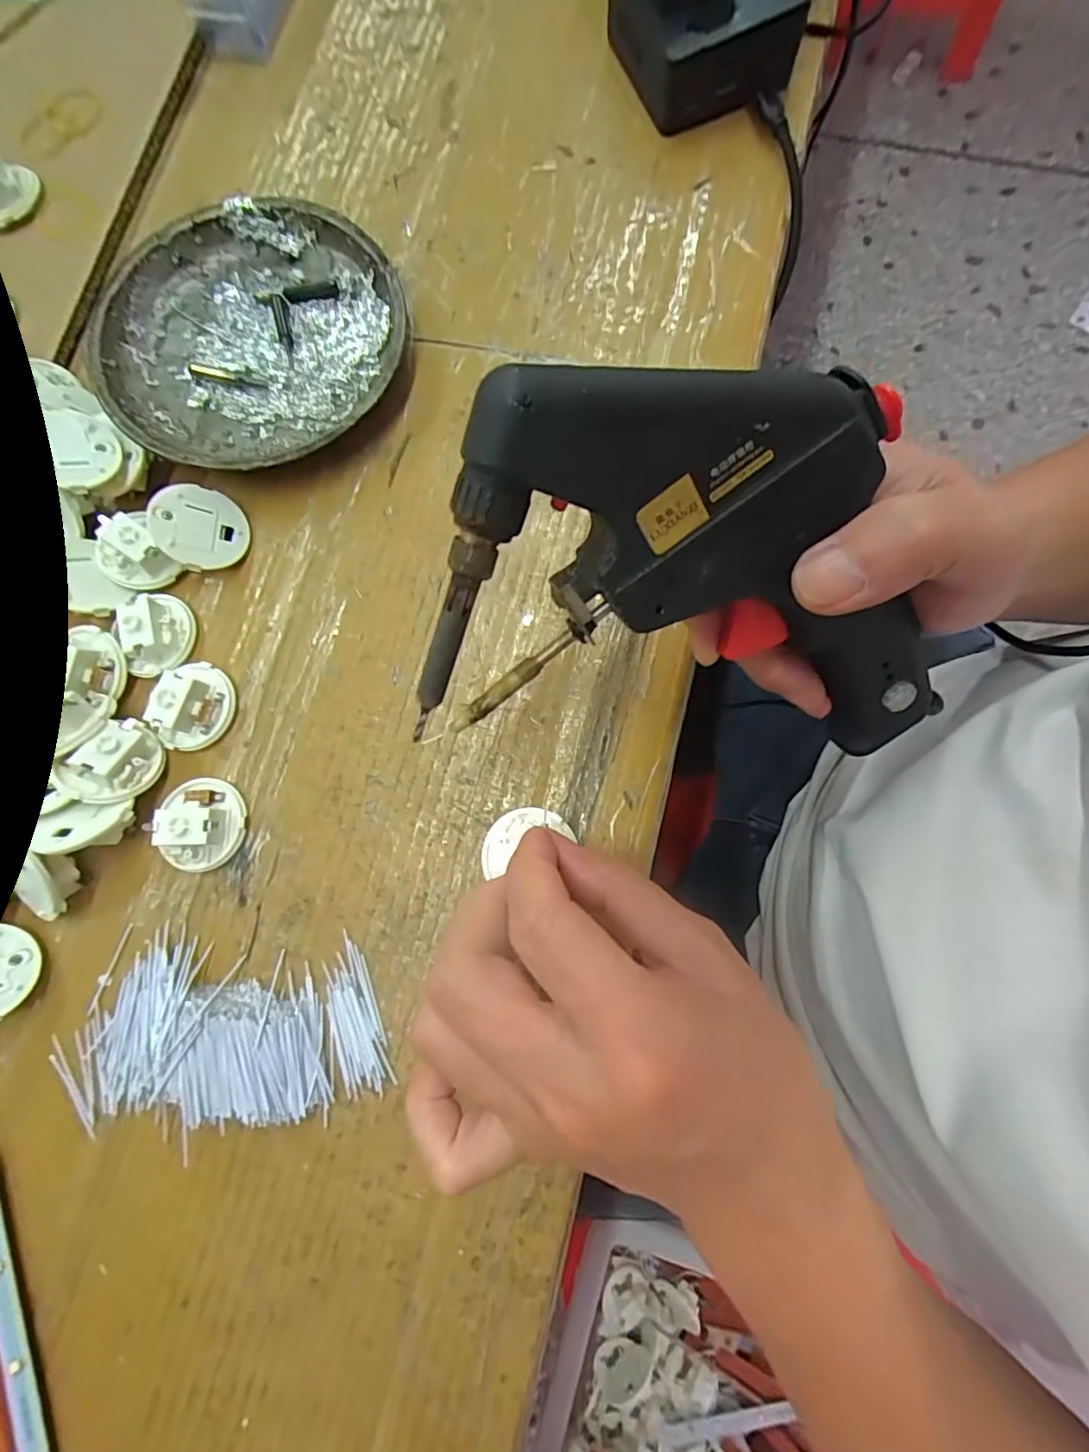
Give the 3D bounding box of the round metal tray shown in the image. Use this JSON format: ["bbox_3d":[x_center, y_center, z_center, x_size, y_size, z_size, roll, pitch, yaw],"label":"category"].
[{"bbox_3d":[-0.139,-0.185,0.274,0.144,0.019,0.142,-1,80,3],"label":"round metal tray"}]

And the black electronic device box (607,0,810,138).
[{"bbox_3d":[0.078,-0.343,0.273,0.074,0.050,0.074,-23,80,-1],"label":"black electronic device box"}]

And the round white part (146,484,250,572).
[{"bbox_3d":[-0.156,-0.090,0.258,0.038,0.004,0.038,-6,85,-35],"label":"round white part"}]

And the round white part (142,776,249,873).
[{"bbox_3d":[-0.144,0.041,0.238,0.034,0.016,0.038,4,80,4],"label":"round white part"}]

